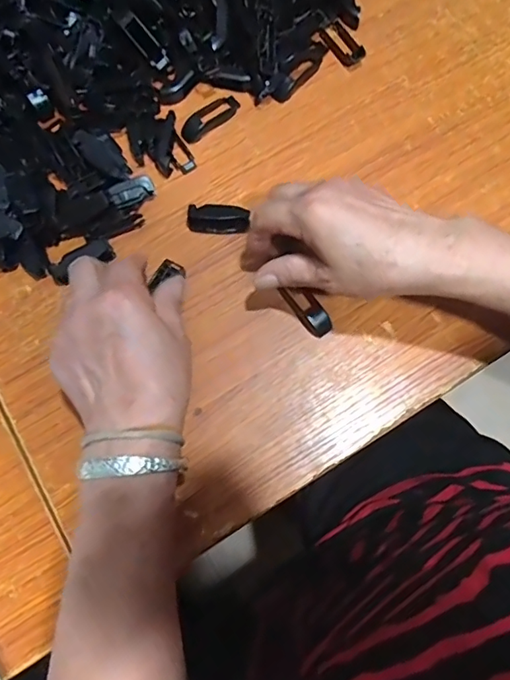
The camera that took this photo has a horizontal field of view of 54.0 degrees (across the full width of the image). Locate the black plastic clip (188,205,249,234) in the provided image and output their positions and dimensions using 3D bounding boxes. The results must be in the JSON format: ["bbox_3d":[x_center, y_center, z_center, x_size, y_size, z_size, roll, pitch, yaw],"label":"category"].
[{"bbox_3d":[-0.029,-0.098,0.401,0.049,0.014,0.019,2,75,4],"label":"black plastic clip"}]

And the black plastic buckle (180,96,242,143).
[{"bbox_3d":[-0.040,-0.193,0.433,0.058,0.004,0.022,-38,77,-8],"label":"black plastic buckle"}]

